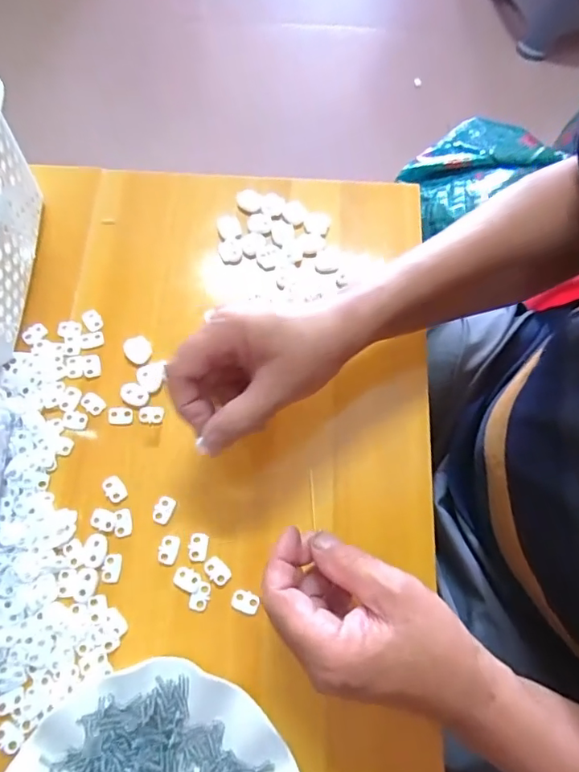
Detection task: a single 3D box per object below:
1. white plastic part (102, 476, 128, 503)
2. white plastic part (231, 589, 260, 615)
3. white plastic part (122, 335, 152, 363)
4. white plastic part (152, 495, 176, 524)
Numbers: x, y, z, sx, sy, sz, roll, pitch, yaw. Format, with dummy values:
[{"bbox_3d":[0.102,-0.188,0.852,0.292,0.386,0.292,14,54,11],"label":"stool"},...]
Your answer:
[{"bbox_3d":[-0.131,0.077,0.381,0.014,0.004,0.020,-33,73,-11],"label":"white plastic part"},{"bbox_3d":[-0.031,0.151,0.357,0.019,0.004,0.014,17,71,6],"label":"white plastic part"},{"bbox_3d":[-0.124,-0.030,0.418,0.022,0.009,0.020,0,70,0],"label":"white plastic part"},{"bbox_3d":[-0.093,0.091,0.376,0.013,0.004,0.020,19,71,7],"label":"white plastic part"}]

